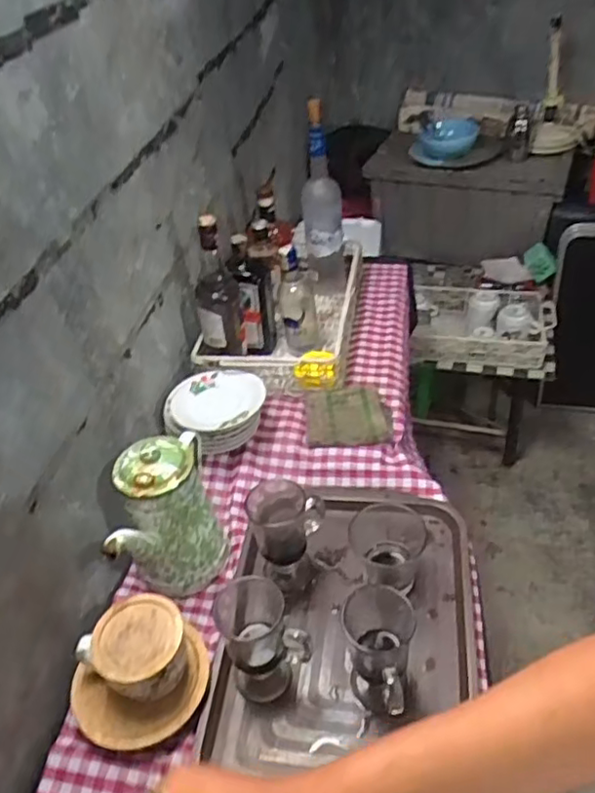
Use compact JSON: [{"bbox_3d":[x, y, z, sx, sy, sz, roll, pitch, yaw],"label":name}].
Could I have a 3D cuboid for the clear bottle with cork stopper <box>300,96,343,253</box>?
[{"bbox_3d":[0.042,-0.398,1.162,0.074,0.285,0.079,-3,41,5],"label":"clear bottle with cork stopper"}]

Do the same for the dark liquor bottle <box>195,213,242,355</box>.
[{"bbox_3d":[-0.135,-0.182,1.010,0.063,0.217,0.080,-6,41,1],"label":"dark liquor bottle"}]

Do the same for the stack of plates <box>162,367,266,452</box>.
[{"bbox_3d":[-0.130,0.028,1.006,0.148,0.086,0.142,2,41,10],"label":"stack of plates"}]

